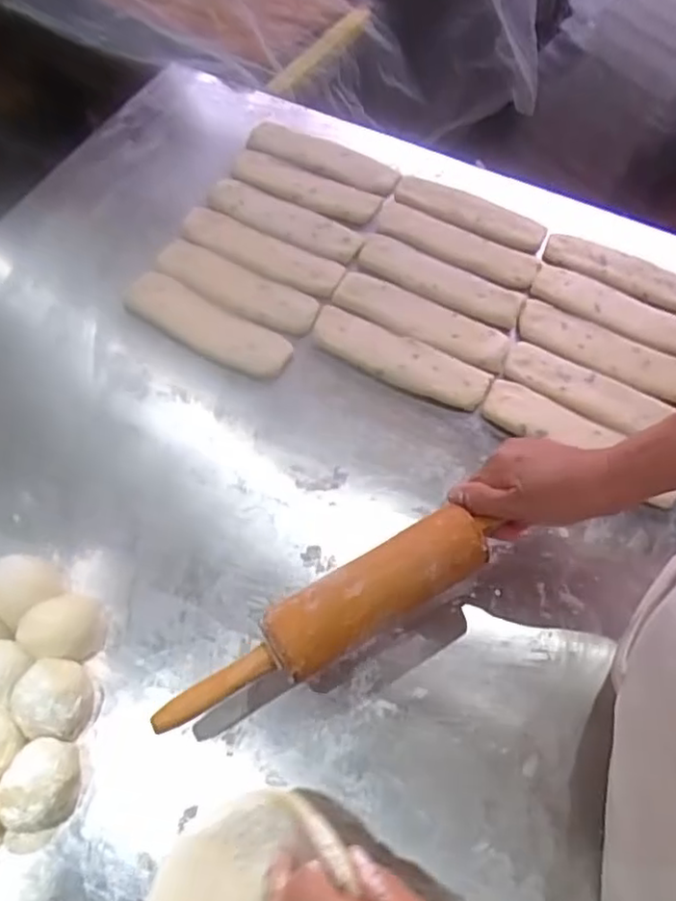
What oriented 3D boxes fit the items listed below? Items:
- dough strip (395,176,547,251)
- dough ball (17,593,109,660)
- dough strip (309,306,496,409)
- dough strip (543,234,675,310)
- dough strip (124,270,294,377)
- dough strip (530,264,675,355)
[{"bbox_3d":[0.150,-0.271,0.736,0.170,0.017,0.055,22,65,11],"label":"dough strip"},{"bbox_3d":[-0.211,0.136,0.507,0.046,0.044,0.050,0,63,-1],"label":"dough ball"},{"bbox_3d":[0.059,-0.090,0.652,0.181,0.013,0.056,27,65,13],"label":"dough strip"},{"bbox_3d":[0.310,-0.189,0.693,0.183,0.022,0.049,20,64,10],"label":"dough strip"},{"bbox_3d":[-0.133,-0.128,0.668,0.183,0.016,0.054,30,66,14],"label":"dough strip"},{"bbox_3d":[0.290,-0.145,0.674,0.185,0.012,0.054,23,65,11],"label":"dough strip"}]

